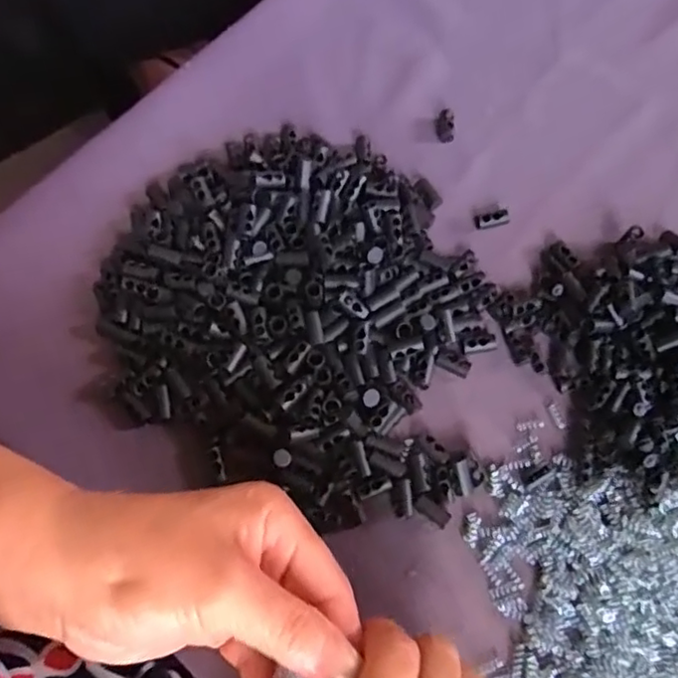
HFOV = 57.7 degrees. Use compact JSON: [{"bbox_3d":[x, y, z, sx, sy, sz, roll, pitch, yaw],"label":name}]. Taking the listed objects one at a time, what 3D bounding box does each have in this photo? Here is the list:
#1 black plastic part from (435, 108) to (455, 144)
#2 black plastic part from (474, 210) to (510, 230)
[{"bbox_3d":[0.065,-0.131,0.377,0.011,0.006,0.021,1,69,0],"label":"black plastic part"},{"bbox_3d":[0.088,-0.069,0.352,0.019,0.006,0.008,-9,69,-4],"label":"black plastic part"}]

